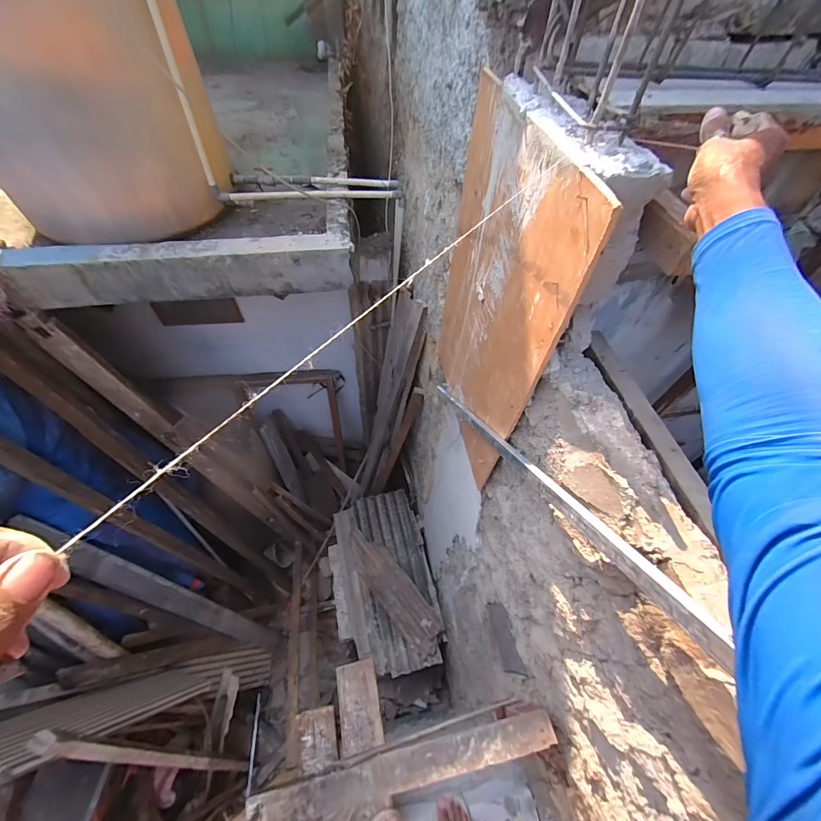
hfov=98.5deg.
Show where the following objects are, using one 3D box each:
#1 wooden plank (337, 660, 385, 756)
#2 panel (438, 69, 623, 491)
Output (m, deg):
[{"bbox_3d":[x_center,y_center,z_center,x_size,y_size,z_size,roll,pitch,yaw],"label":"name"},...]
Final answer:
[{"bbox_3d":[-0.158,0.896,1.080,0.122,0.027,0.210,-9,56,-8],"label":"wooden plank"},{"bbox_3d":[0.181,-0.252,0.899,0.020,0.784,0.596,-6,55,-6],"label":"panel"}]

